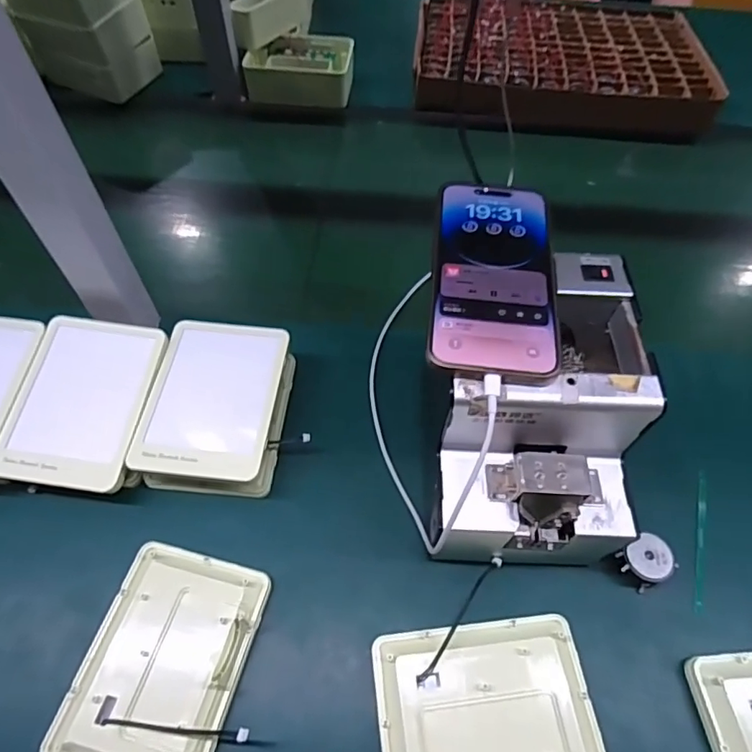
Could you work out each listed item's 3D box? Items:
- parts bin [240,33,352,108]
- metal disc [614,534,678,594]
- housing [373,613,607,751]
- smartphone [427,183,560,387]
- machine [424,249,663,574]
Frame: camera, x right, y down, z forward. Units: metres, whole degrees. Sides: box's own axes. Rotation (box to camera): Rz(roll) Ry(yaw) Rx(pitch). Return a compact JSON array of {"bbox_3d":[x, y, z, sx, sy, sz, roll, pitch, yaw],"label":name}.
[{"bbox_3d":[-0.103,-0.439,0.748,0.142,0.051,0.108,8,56,4],"label":"parts bin"},{"bbox_3d":[0.195,0.136,0.380,0.032,0.029,0.031,-33,63,-21],"label":"metal disc"},{"bbox_3d":[0.070,0.210,0.330,0.133,0.016,0.097,-4,56,-4],"label":"housing"},{"bbox_3d":[0.076,-0.068,0.338,0.077,0.005,0.158,6,59,3],"label":"smartphone"},{"bbox_3d":[0.105,0.031,0.367,0.126,0.149,0.171,3,56,1],"label":"machine"}]

